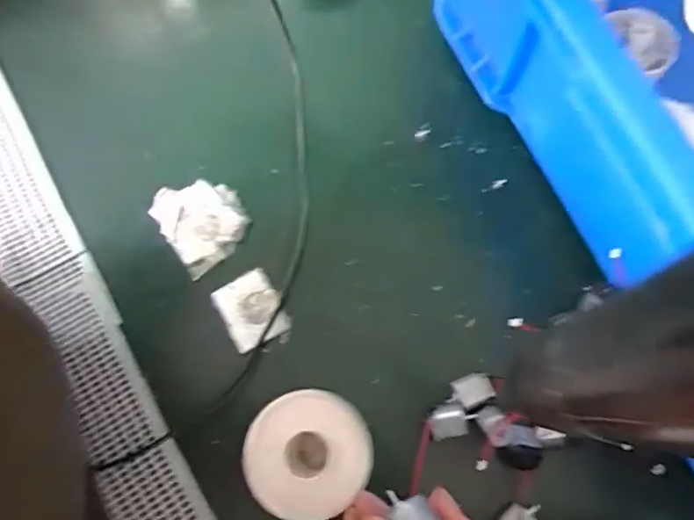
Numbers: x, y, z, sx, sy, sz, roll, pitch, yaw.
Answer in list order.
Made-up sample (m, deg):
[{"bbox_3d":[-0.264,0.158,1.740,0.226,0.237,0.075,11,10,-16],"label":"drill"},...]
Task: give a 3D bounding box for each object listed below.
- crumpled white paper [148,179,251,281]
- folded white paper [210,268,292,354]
[{"bbox_3d":[-0.101,-0.029,0.400,0.054,0.006,0.065,-36,75,-11],"label":"crumpled white paper"},{"bbox_3d":[-0.063,0.033,0.382,0.038,0.004,0.046,-28,74,-9],"label":"folded white paper"}]

